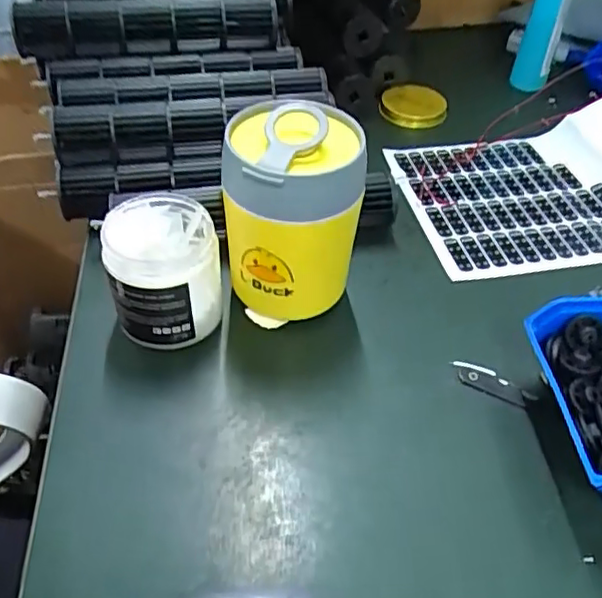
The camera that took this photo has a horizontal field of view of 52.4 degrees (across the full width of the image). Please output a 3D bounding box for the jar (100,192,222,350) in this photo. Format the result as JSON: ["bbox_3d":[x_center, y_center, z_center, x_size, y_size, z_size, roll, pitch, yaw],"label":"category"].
[{"bbox_3d":[-0.091,-0.015,0.418,0.068,0.090,0.073,-3,47,-6],"label":"jar"}]

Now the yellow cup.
[{"bbox_3d":[-0.006,-0.053,0.418,0.089,0.139,0.085,7,47,4],"label":"yellow cup"}]

